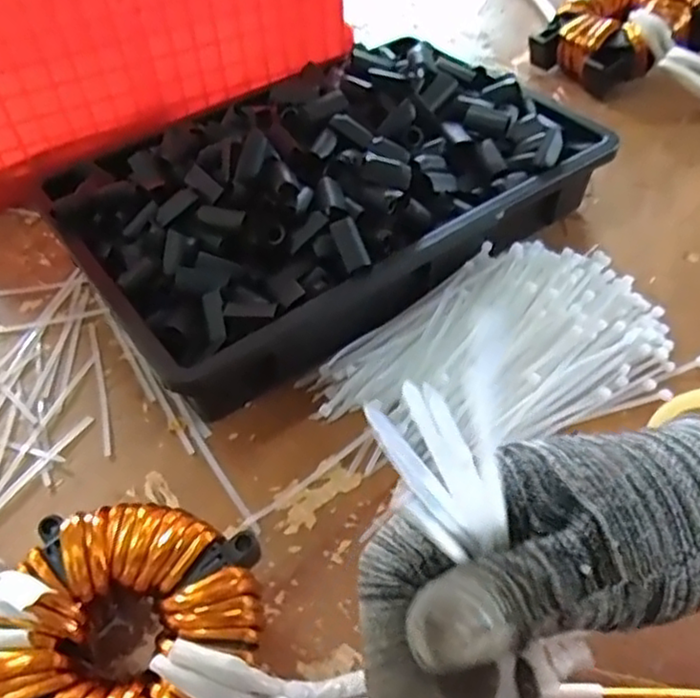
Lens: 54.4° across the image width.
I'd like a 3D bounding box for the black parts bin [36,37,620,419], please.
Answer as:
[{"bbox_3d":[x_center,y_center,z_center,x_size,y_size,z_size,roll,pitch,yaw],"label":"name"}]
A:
[{"bbox_3d":[-0.010,-0.117,0.495,0.363,0.096,0.239,-30,53,-21],"label":"black parts bin"}]

